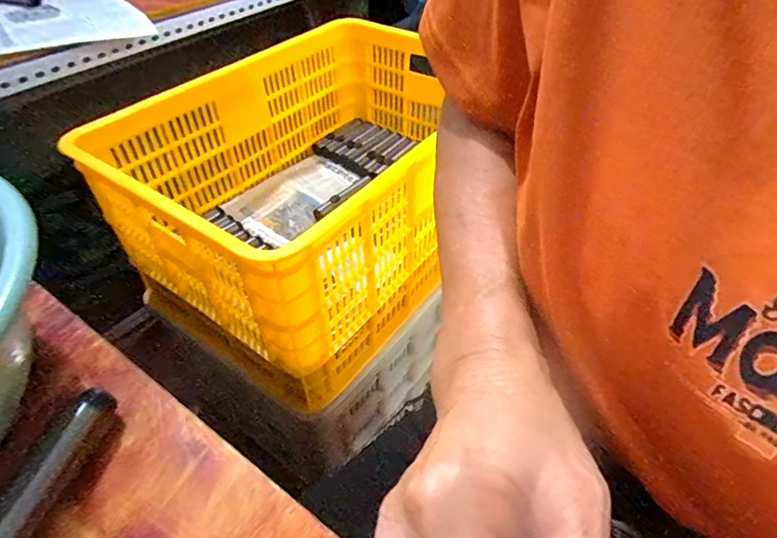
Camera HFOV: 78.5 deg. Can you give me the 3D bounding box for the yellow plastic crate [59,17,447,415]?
[{"bbox_3d":[-0.093,-0.157,0.810,0.412,0.287,0.612,28,51,25],"label":"yellow plastic crate"}]

